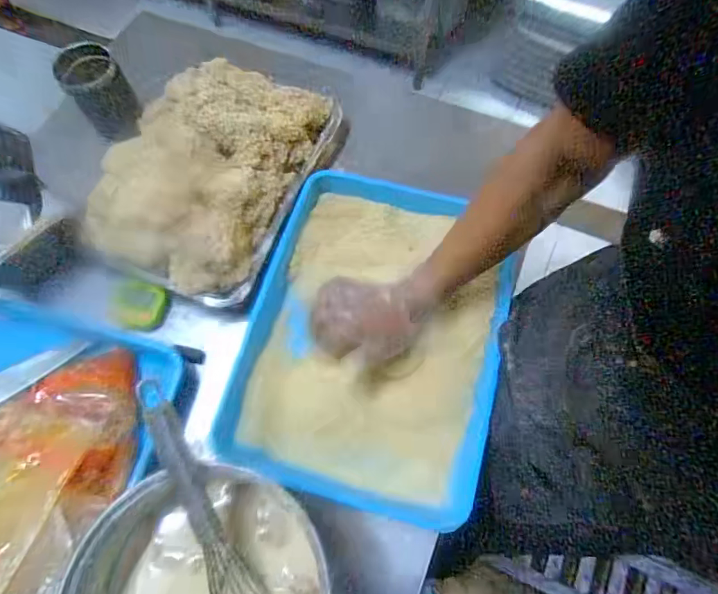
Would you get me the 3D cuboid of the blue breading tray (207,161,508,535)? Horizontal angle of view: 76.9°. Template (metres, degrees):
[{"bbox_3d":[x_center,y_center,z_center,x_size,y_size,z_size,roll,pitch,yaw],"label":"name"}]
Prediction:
[{"bbox_3d":[0.018,0.035,0.580,0.306,0.052,0.410,14,69,7],"label":"blue breading tray"}]

